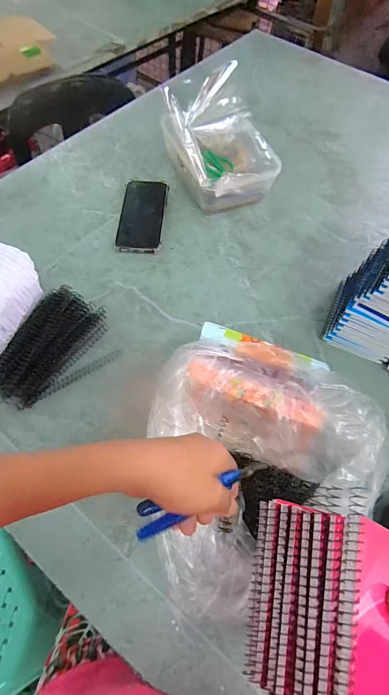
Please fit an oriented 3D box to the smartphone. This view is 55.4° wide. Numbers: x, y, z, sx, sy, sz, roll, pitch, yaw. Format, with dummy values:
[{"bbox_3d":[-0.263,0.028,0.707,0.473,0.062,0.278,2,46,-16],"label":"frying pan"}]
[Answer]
[{"bbox_3d":[-0.091,-0.238,0.661,0.077,0.006,0.182,7,61,-5],"label":"smartphone"}]

